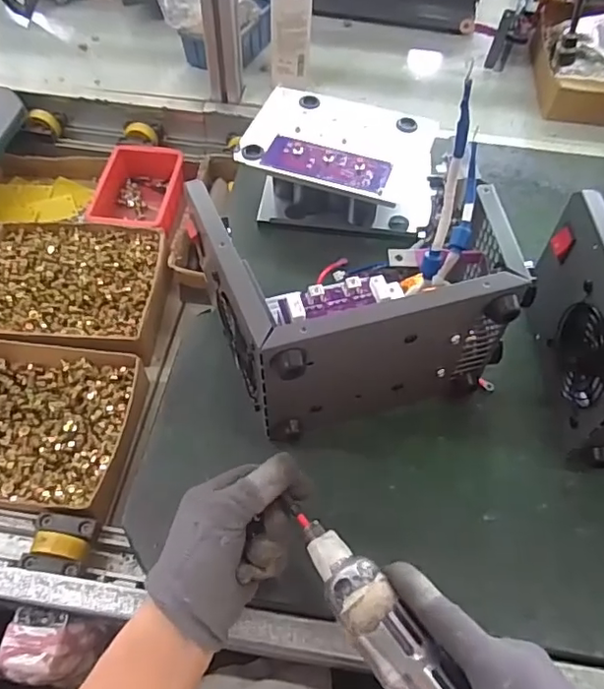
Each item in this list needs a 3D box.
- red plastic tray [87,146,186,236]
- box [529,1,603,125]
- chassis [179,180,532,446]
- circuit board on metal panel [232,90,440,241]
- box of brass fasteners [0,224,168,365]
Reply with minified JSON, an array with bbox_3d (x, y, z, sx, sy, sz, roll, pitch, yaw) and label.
[{"bbox_3d":[-0.212,-0.200,0.745,0.115,0.048,0.162,4,57,1],"label":"red plastic tray"},{"bbox_3d":[0.417,-0.402,0.781,0.153,0.075,0.204,7,57,3],"label":"box"},{"bbox_3d":[0.047,-0.042,0.486,0.234,0.152,0.178,-13,59,-10],"label":"chassis"},{"bbox_3d":[0.046,-0.211,0.644,0.220,0.070,0.164,11,58,6],"label":"circuit board on metal panel"},{"bbox_3d":[-0.273,-0.066,0.655,0.217,0.044,0.176,5,57,1],"label":"box of brass fasteners"}]

